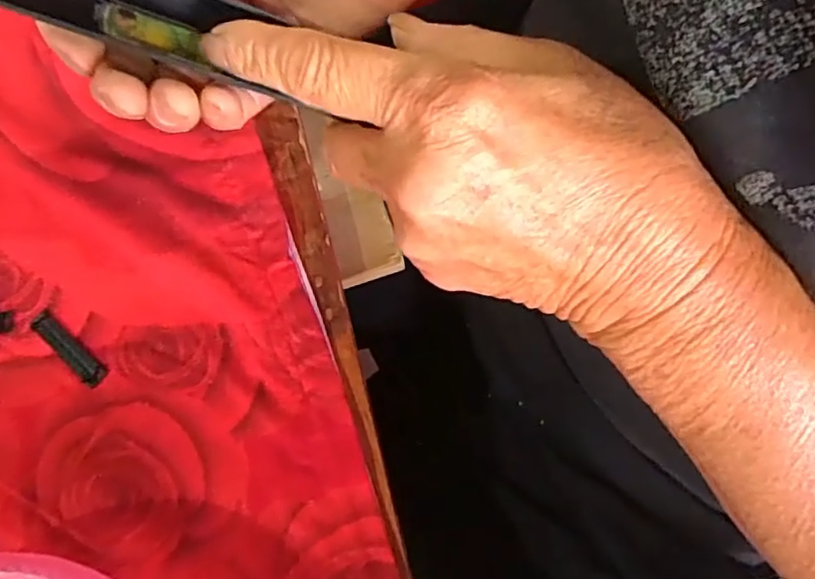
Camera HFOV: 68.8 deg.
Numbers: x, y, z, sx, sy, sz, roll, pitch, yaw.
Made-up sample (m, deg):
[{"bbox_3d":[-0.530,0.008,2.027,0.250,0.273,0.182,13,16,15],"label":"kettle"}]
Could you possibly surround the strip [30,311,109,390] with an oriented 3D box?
[{"bbox_3d":[-0.161,0.028,0.281,0.046,0.004,0.011,40,81,10],"label":"strip"}]

